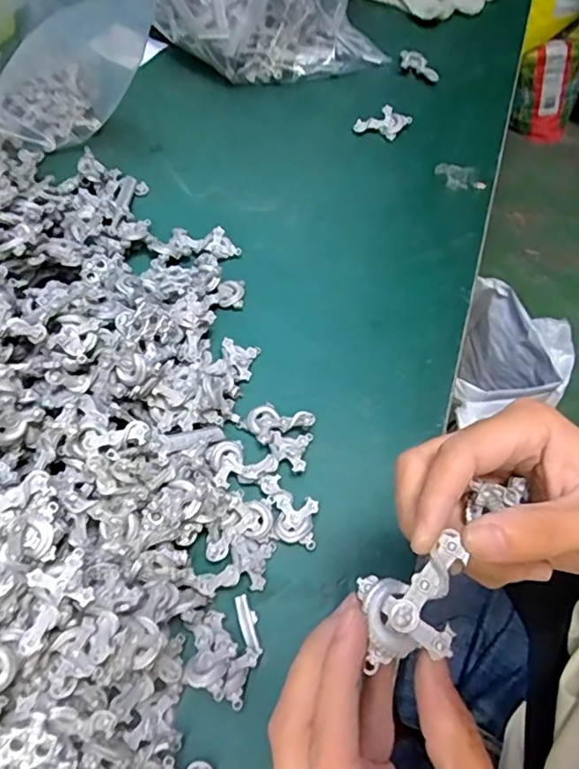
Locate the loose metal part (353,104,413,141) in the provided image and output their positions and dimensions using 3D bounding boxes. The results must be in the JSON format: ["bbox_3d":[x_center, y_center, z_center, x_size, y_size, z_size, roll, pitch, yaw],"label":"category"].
[{"bbox_3d":[0.089,-0.248,0.539,0.049,0.015,0.028,15,61,8],"label":"loose metal part"}]

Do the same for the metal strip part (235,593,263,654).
[{"bbox_3d":[-0.023,0.136,0.324,0.010,0.004,0.032,-15,62,-9],"label":"metal strip part"}]

